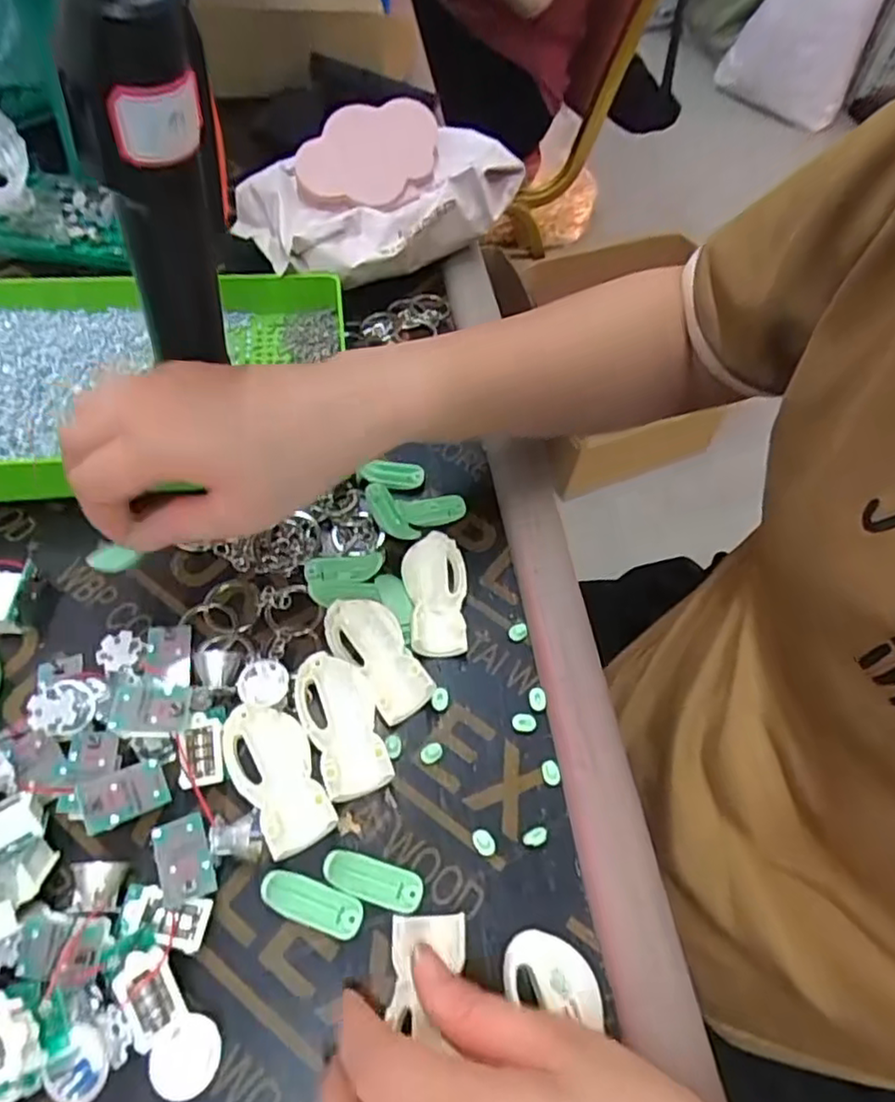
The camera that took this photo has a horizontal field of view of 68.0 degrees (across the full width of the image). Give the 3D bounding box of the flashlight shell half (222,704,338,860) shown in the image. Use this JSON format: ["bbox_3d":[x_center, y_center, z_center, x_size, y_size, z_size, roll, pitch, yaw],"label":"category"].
[{"bbox_3d":[-0.076,0.098,0.293,0.034,0.010,0.066,-26,64,-19],"label":"flashlight shell half"}]

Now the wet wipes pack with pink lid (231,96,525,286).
[{"bbox_3d":[-0.049,-0.256,0.468,0.183,0.061,0.119,-31,65,-22],"label":"wet wipes pack with pink lid"}]

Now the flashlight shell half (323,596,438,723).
[{"bbox_3d":[-0.035,0.049,0.325,0.030,0.016,0.066,-31,66,-21],"label":"flashlight shell half"}]

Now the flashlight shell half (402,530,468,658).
[{"bbox_3d":[-0.006,0.022,0.348,0.032,0.018,0.065,0,58,-4],"label":"flashlight shell half"}]

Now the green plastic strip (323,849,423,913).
[{"bbox_3d":[-0.031,0.136,0.275,0.042,0.009,0.016,18,57,2],"label":"green plastic strip"}]

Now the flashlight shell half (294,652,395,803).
[{"bbox_3d":[-0.050,0.079,0.308,0.035,0.013,0.066,-14,61,-13],"label":"flashlight shell half"}]

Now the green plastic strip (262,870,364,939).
[{"bbox_3d":[-0.055,0.143,0.269,0.042,0.006,0.016,24,55,1],"label":"green plastic strip"}]

